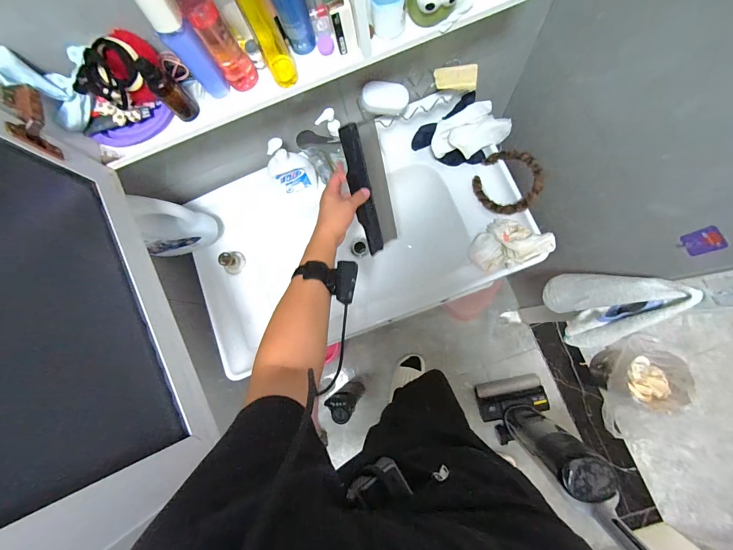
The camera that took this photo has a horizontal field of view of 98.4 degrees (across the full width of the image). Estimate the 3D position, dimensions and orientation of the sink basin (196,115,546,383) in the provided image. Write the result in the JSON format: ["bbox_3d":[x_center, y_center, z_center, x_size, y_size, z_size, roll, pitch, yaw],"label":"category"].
[{"bbox_3d":[-0.032,-0.091,0.839,0.784,0.163,0.462,-20,79,3],"label":"sink basin"}]

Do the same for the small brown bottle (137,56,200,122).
[{"bbox_3d":[-0.290,-0.270,0.465,0.039,0.084,0.036,-1,81,7],"label":"small brown bottle"}]

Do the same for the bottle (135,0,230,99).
[{"bbox_3d":[-0.238,-0.307,0.417,0.042,0.160,0.032,-26,79,2],"label":"bottle"}]

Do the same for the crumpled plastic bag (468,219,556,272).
[{"bbox_3d":[0.319,-0.074,0.715,0.163,0.056,0.114,-22,79,3],"label":"crumpled plastic bag"}]

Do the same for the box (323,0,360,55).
[{"bbox_3d":[-0.041,-0.376,0.448,0.032,0.071,0.079,-18,79,4],"label":"box"}]

